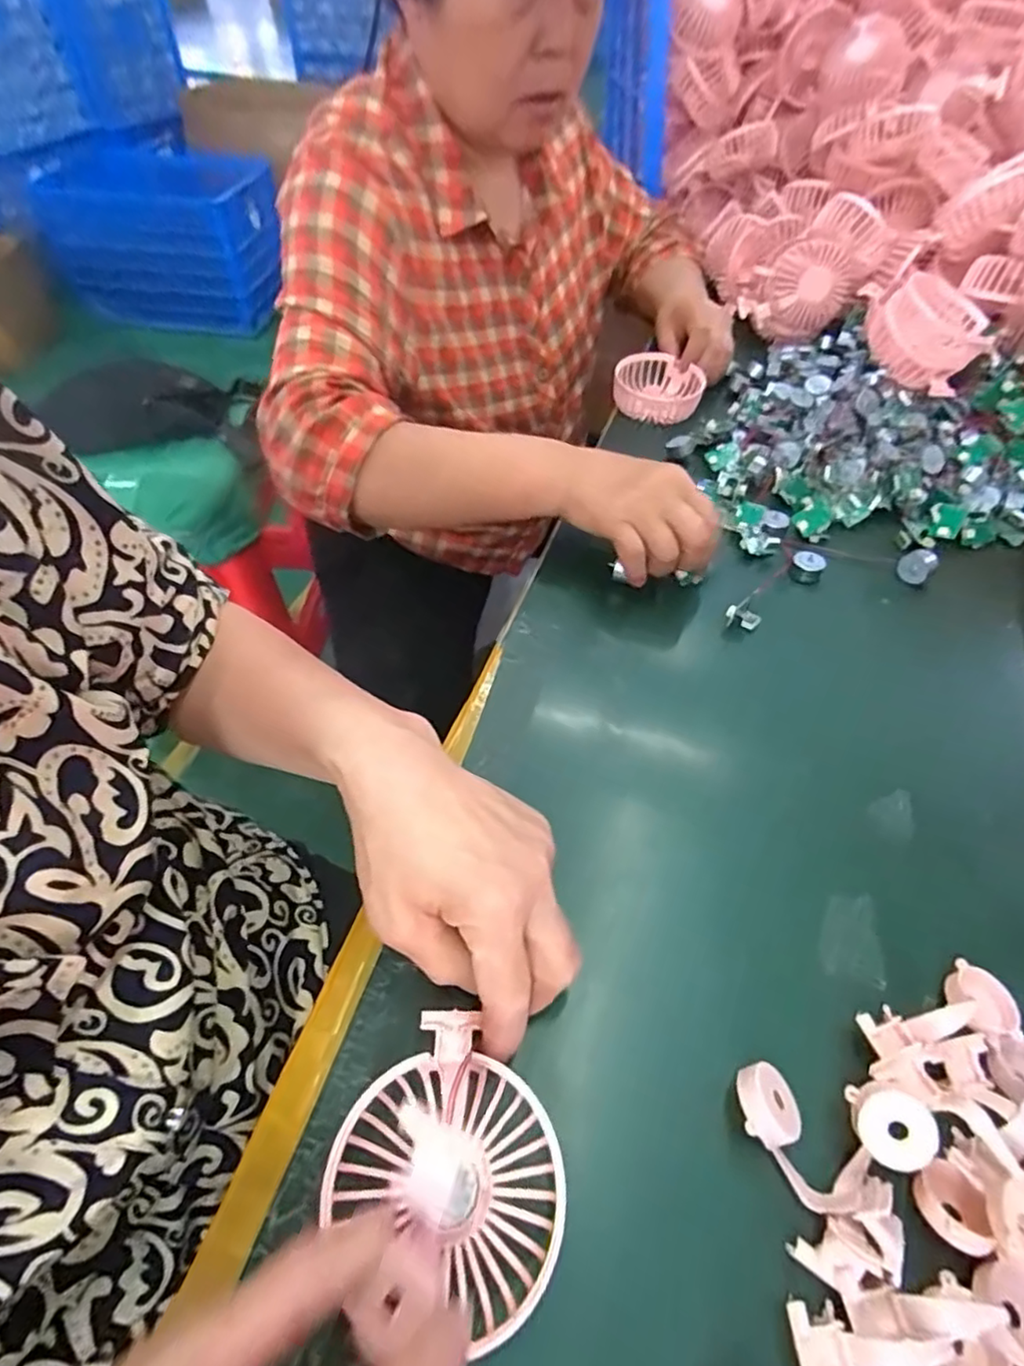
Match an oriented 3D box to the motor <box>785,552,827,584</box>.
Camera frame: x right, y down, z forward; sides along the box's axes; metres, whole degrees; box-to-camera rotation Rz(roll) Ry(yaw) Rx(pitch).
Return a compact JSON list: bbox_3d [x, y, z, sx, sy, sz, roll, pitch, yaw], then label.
[{"bbox_3d":[0.228,-0.089,0.486,0.024,0.015,0.024,27,56,17],"label":"motor"}]

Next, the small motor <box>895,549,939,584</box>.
[{"bbox_3d":[0.311,-0.091,0.482,0.022,0.019,0.023,-36,61,-26],"label":"small motor"}]

